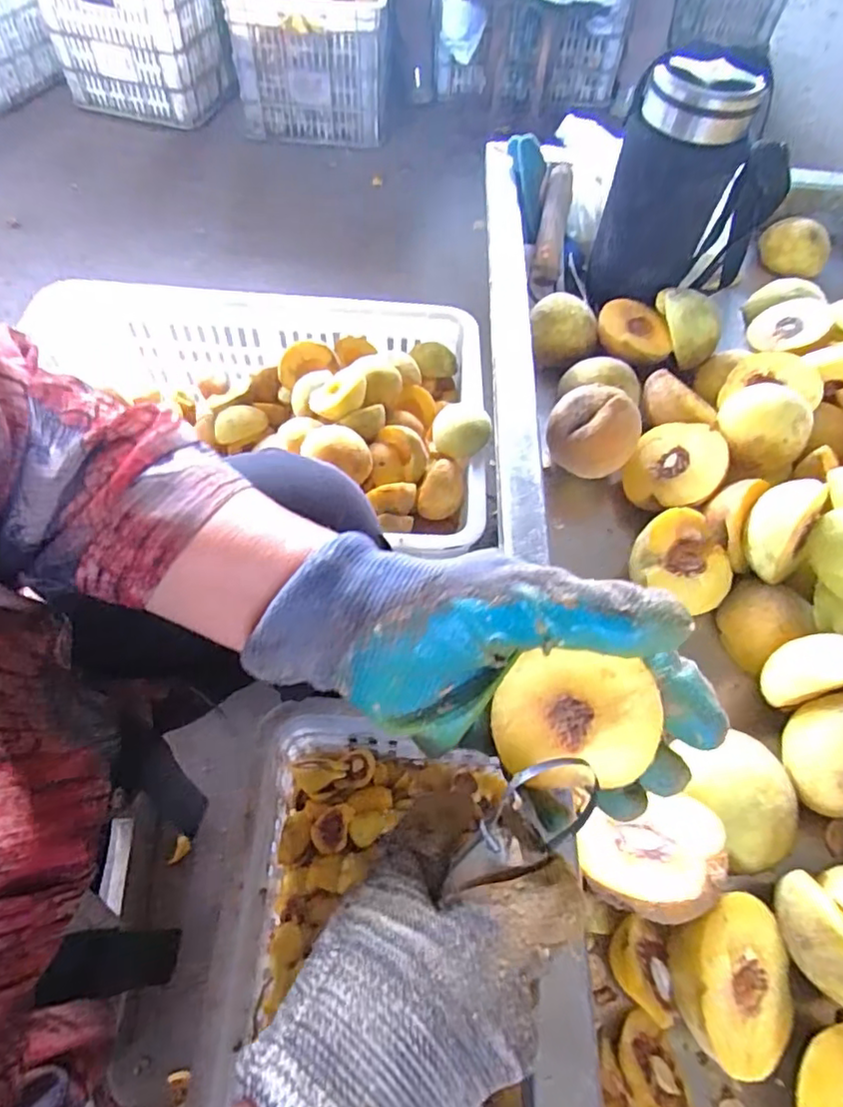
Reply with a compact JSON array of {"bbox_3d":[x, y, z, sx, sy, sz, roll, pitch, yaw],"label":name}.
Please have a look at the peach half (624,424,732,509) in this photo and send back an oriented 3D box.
[{"bbox_3d":[0.180,-0.055,0.414,0.065,0.032,0.065,20,78,36],"label":"peach half"}]

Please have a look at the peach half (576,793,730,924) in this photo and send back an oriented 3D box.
[{"bbox_3d":[0.109,0.147,0.275,0.059,0.032,0.061,-6,16,26],"label":"peach half"}]

